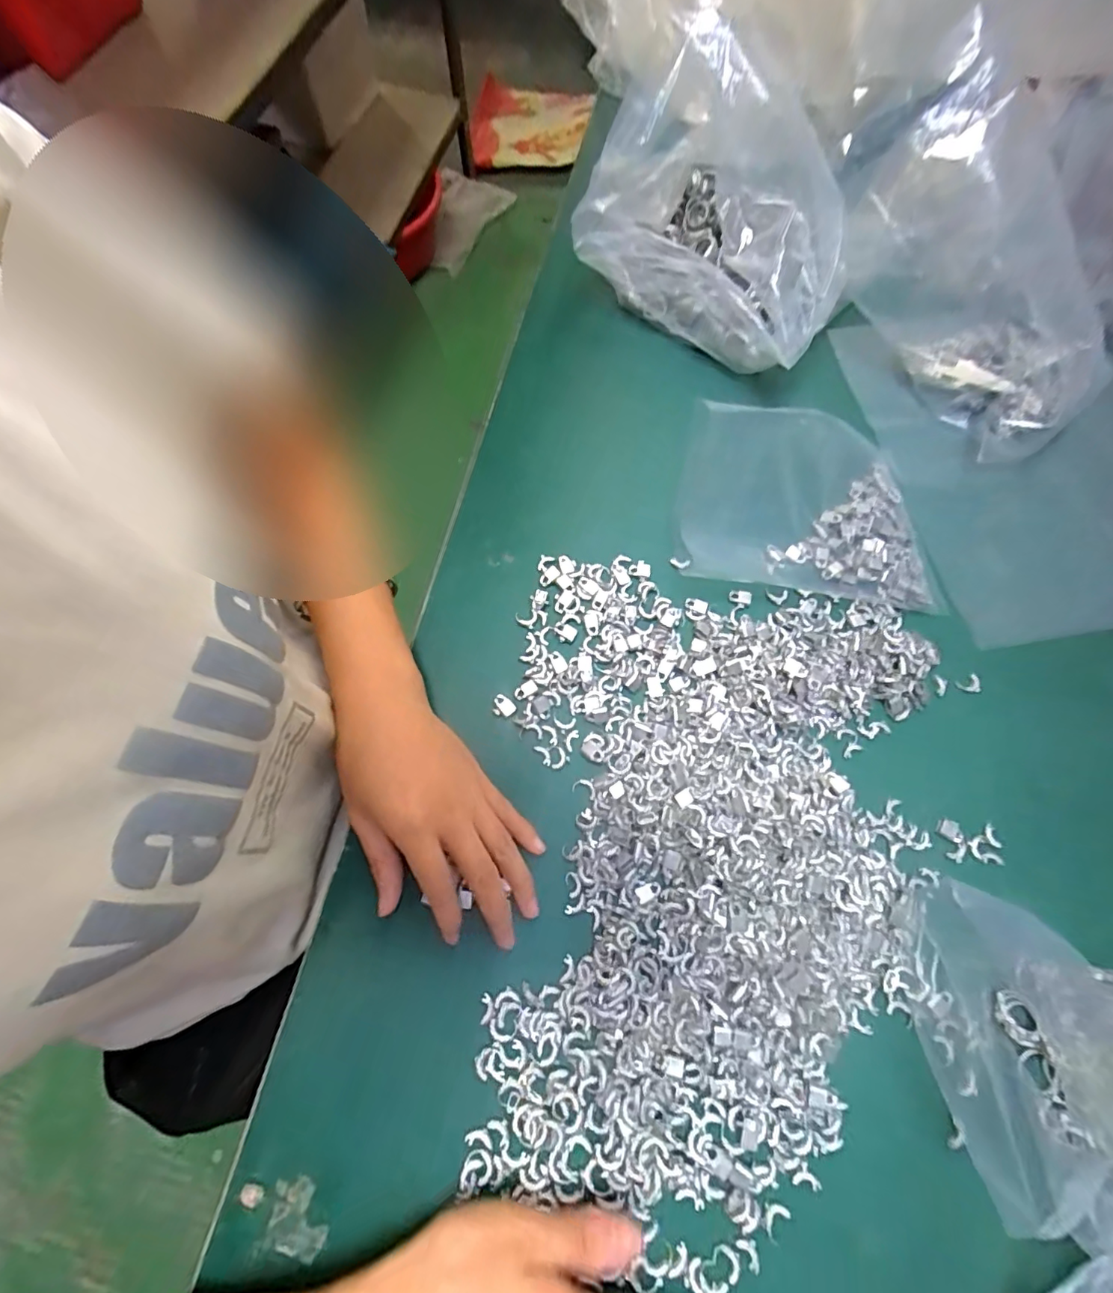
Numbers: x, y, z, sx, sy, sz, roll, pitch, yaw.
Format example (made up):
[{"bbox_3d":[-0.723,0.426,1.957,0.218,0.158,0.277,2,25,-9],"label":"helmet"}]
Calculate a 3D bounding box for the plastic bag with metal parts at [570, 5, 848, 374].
[{"bbox_3d":[0.134,-0.342,0.416,0.216,0.141,0.151,33,72,9],"label":"plastic bag with metal parts"}]

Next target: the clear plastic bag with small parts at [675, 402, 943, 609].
[{"bbox_3d":[0.182,-0.104,0.383,0.177,0.053,0.125,6,70,0],"label":"clear plastic bag with small parts"}]

